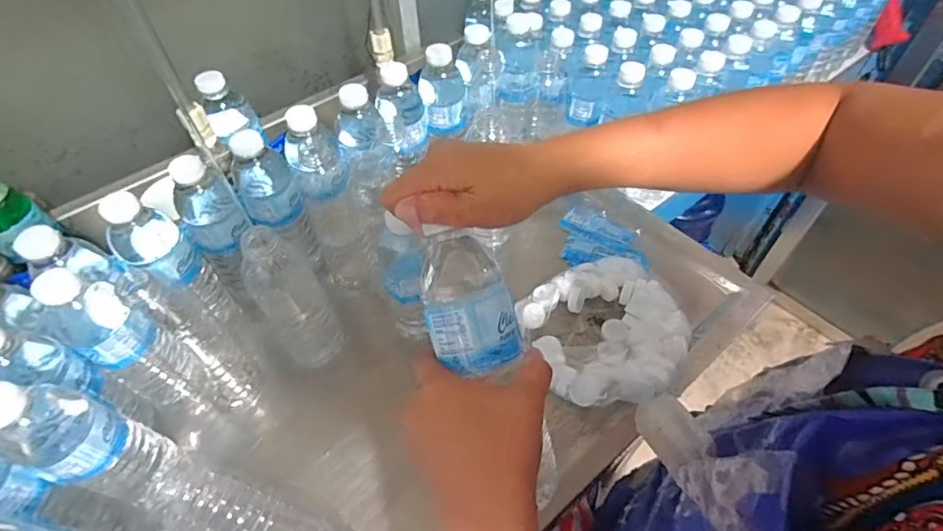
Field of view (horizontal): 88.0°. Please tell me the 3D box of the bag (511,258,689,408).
[{"bbox_3d":[0.152,0.078,0.567,0.194,0.042,0.177,-20,54,-13],"label":"bag"}]

